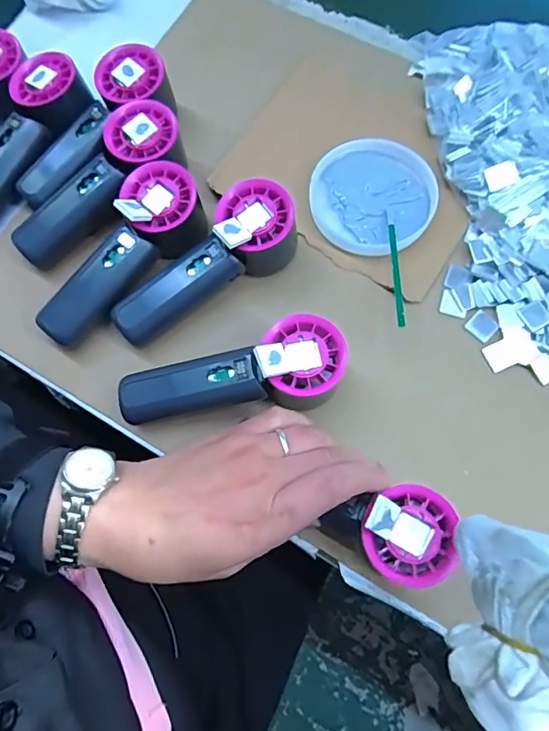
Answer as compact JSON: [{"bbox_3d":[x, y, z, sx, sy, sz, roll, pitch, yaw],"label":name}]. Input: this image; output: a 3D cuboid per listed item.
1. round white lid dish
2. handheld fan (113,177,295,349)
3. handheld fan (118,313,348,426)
[{"bbox_3d":[0.080,-0.139,0.413,0.097,0.019,0.101,0,71,1],"label":"round white lid dish"},{"bbox_3d":[-0.050,-0.073,0.383,0.153,0.064,0.055,-38,76,1],"label":"handheld fan"},{"bbox_3d":[-0.029,0.012,0.345,0.152,0.060,0.053,-16,72,-4],"label":"handheld fan"}]

